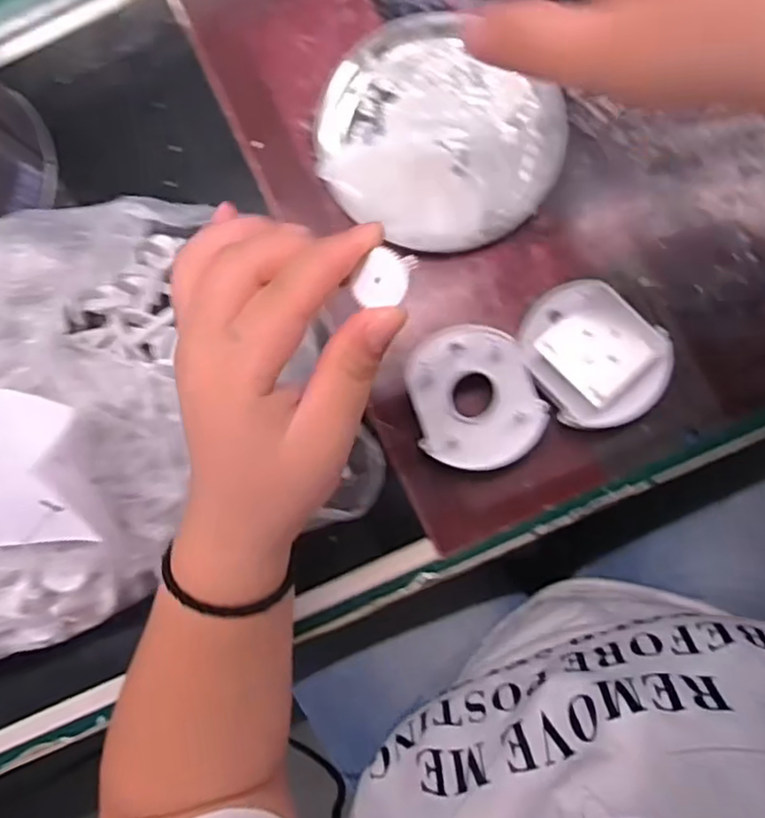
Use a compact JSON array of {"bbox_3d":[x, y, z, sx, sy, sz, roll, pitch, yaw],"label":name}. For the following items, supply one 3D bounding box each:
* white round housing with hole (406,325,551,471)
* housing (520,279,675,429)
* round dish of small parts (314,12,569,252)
[{"bbox_3d":[0.047,-0.006,0.340,0.061,0.028,0.071,-12,85,2],"label":"white round housing with hole"},{"bbox_3d":[0.105,-0.028,0.329,0.060,0.042,0.072,-36,85,0],"label":"housing"},{"bbox_3d":[0.029,-0.150,0.357,0.130,0.016,0.122,0,86,3],"label":"round dish of small parts"}]

